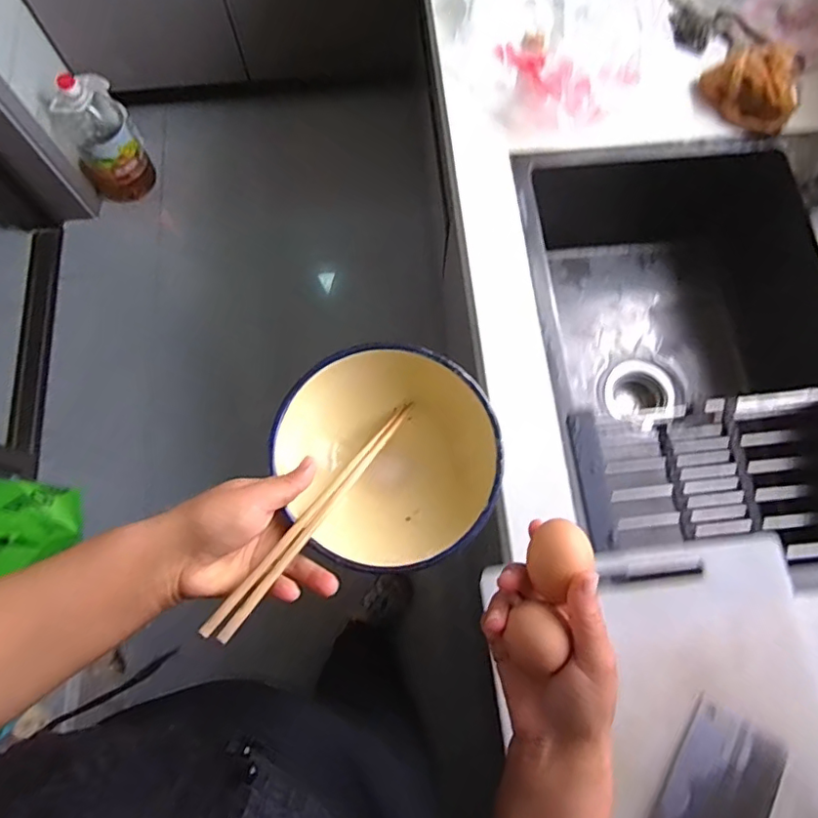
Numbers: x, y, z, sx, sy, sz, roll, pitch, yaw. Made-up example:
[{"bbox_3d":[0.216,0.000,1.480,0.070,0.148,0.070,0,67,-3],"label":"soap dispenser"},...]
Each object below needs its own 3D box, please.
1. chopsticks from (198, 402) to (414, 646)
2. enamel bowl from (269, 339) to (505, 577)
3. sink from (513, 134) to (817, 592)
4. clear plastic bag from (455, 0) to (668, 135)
[{"bbox_3d":[-0.062,0.071,0.418,0.017,0.010,0.231,33,55,10],"label":"chopsticks"},{"bbox_3d":[-0.016,0.040,0.452,0.169,0.066,0.171,0,72,0],"label":"enamel bowl"},{"bbox_3d":[0.392,-0.082,0.798,0.435,0.245,0.632,-6,73,-2],"label":"sink"},{"bbox_3d":[0.213,-0.529,0.765,0.270,0.092,0.291,-24,74,-7],"label":"clear plastic bag"}]

